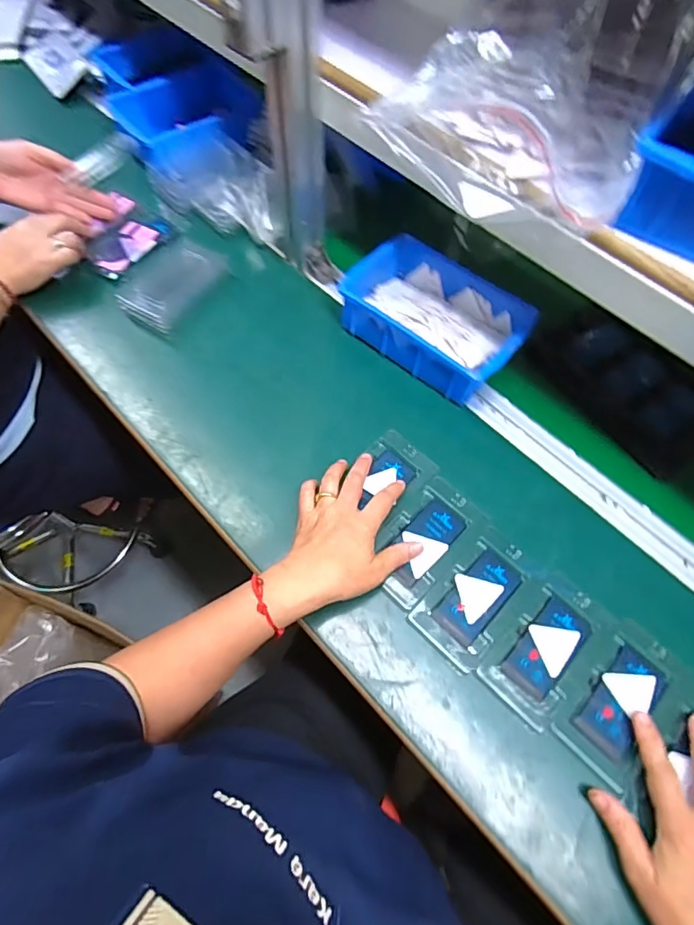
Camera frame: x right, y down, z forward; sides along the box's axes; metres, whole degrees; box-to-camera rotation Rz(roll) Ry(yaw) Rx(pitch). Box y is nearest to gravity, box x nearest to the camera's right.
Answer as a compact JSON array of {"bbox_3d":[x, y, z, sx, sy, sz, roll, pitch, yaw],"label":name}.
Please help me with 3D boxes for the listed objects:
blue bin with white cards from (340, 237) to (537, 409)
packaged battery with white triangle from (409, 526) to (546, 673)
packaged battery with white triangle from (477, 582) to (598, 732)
[{"bbox_3d":[0.105,-0.175,0.587,0.208,0.055,0.143,37,67,15],"label":"blue bin with white cards"},{"bbox_3d":[0.126,0.126,0.468,0.073,0.008,0.127,40,68,17],"label":"packaged battery with white triangle"},{"bbox_3d":[0.178,0.172,0.447,0.068,0.008,0.114,39,68,16],"label":"packaged battery with white triangle"}]

